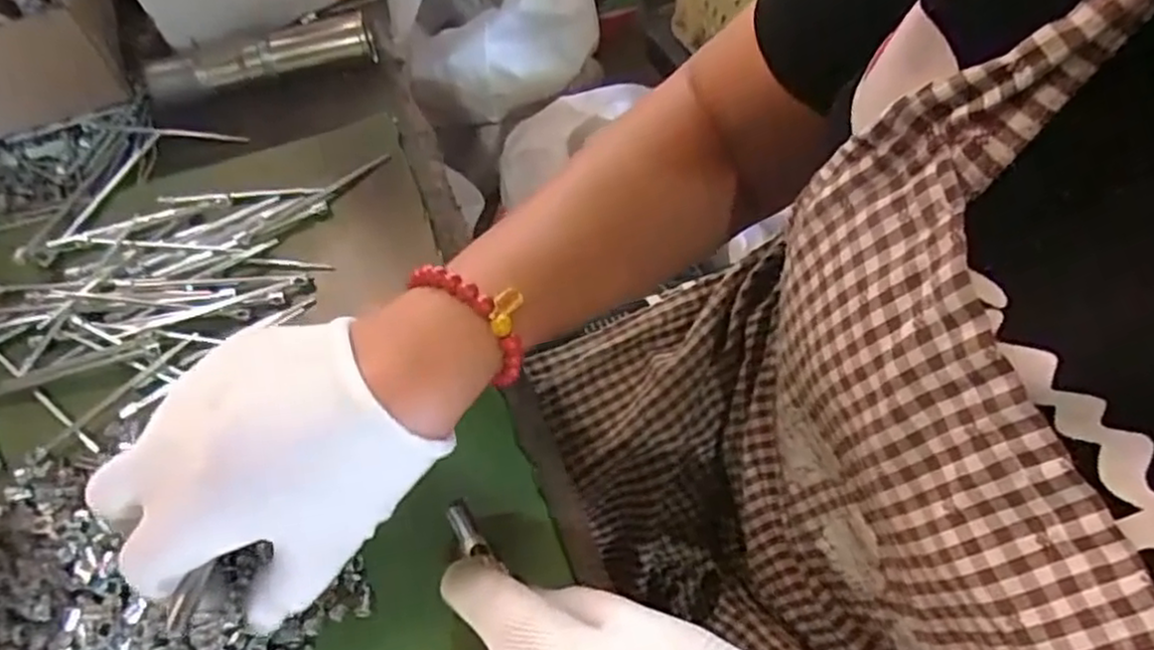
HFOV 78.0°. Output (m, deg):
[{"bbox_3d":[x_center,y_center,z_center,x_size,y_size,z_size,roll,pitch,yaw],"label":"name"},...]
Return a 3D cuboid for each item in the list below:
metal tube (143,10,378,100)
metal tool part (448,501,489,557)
[{"bbox_3d":[-0.177,-0.149,0.401,0.123,0.027,0.022,-14,66,-4],"label":"metal tube"},{"bbox_3d":[-0.047,0.086,0.300,0.009,0.006,0.024,-30,66,-13],"label":"metal tool part"}]

